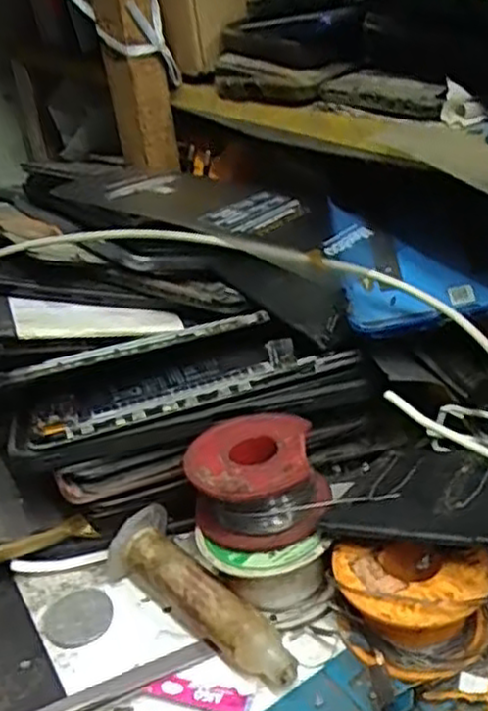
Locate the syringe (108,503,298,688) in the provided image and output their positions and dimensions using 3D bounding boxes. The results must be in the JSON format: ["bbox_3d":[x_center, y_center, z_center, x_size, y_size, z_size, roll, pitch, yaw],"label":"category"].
[{"bbox_3d":[-0.015,0.090,0.276,0.025,0.022,0.091,-31,38,-34],"label":"syringe"}]

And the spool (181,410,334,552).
[{"bbox_3d":[0.004,0.045,0.285,0.048,0.029,0.053,-10,31,-5],"label":"spool"}]

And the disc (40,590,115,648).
[{"bbox_3d":[-0.065,0.101,0.288,0.026,0.004,0.026,-5,31,3],"label":"disc"}]

